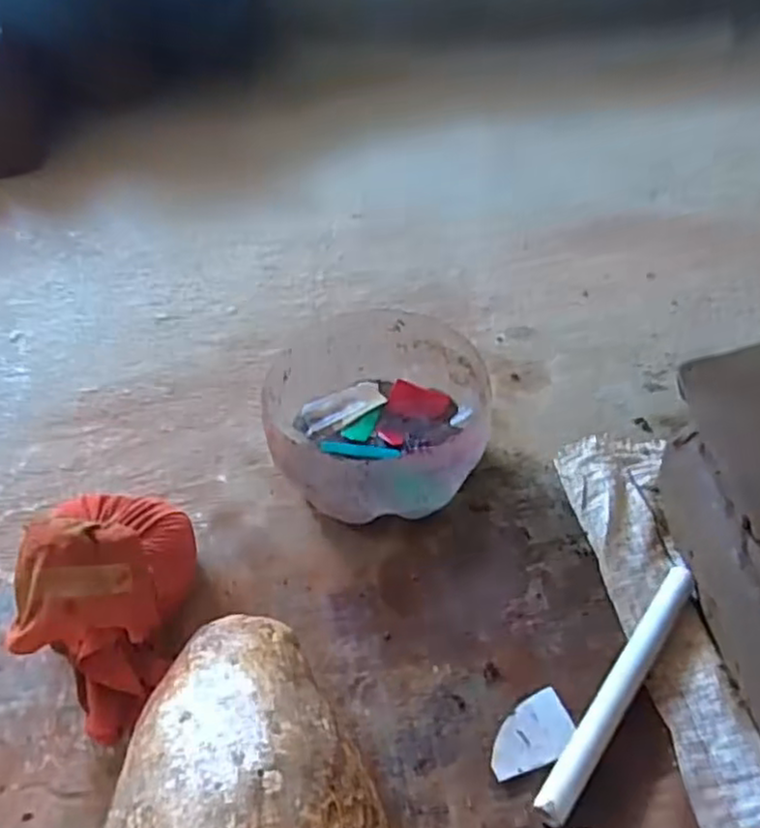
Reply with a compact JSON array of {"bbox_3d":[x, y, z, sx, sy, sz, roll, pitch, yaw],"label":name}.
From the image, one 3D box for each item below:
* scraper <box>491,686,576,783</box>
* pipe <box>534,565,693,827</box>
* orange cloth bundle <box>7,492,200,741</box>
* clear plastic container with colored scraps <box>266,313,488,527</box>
[{"bbox_3d":[0.128,0.275,0.599,0.078,0.004,0.055,-21,41,-6],"label":"scraper"},{"bbox_3d":[0.214,0.239,0.616,0.030,0.028,0.263,28,54,26],"label":"pipe"},{"bbox_3d":[-0.264,0.164,0.640,0.154,0.137,0.216,0,47,3],"label":"orange cloth bundle"},{"bbox_3d":[-0.003,-0.005,0.798,0.234,0.124,0.274,-10,47,-6],"label":"clear plastic container with colored scraps"}]

